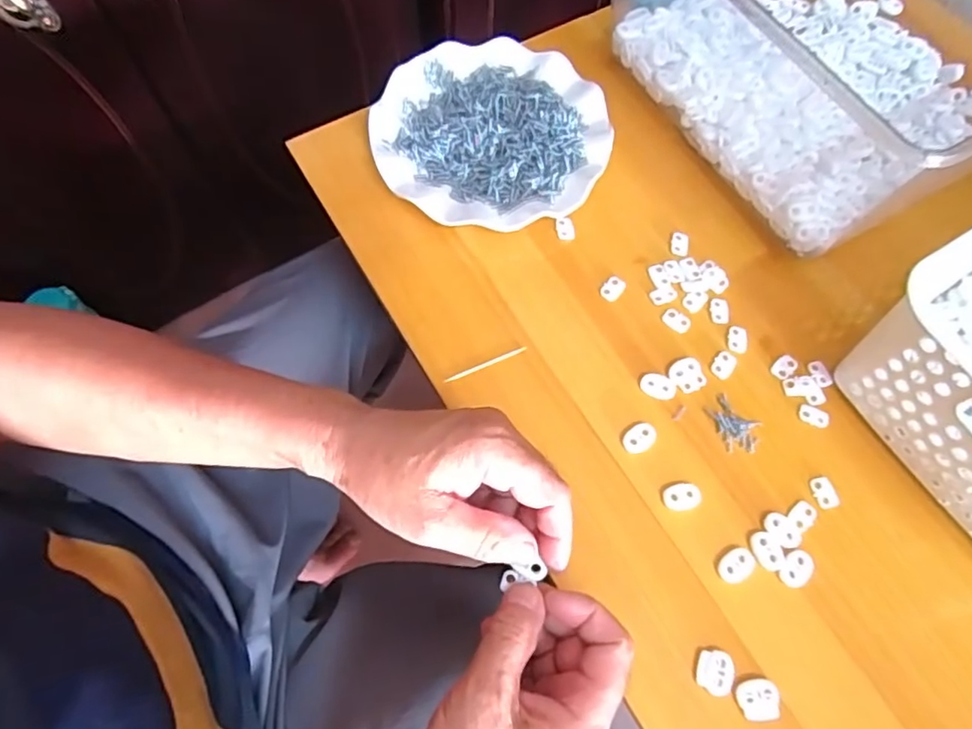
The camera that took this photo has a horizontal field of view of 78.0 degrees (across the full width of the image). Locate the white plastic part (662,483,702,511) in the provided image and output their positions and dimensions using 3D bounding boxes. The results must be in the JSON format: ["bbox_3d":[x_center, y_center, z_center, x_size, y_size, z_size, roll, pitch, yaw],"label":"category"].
[{"bbox_3d":[0.122,0.082,0.375,0.024,0.004,0.016,-7,67,-4],"label":"white plastic part"}]

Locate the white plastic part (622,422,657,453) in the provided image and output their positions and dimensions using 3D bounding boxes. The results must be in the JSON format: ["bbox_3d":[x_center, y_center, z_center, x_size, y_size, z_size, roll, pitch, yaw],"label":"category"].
[{"bbox_3d":[0.100,0.048,0.391,0.024,0.004,0.017,-30,70,-13],"label":"white plastic part"}]

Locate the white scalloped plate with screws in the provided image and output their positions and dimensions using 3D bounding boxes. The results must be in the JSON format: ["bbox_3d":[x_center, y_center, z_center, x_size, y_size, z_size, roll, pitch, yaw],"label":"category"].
[{"bbox_3d":[0.003,-0.181,0.478,0.179,0.024,0.178,0,67,-1],"label":"white scalloped plate with screws"}]

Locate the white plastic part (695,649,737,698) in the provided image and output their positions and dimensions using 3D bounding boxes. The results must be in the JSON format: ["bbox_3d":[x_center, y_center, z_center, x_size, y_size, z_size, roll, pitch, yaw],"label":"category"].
[{"bbox_3d":[0.130,0.171,0.334,0.021,0.004,0.022,21,68,8],"label":"white plastic part"}]

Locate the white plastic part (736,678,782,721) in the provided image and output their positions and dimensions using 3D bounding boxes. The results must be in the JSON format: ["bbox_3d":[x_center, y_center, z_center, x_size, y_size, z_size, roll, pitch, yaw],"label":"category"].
[{"bbox_3d":[0.151,0.184,0.330,0.023,0.004,0.020,-4,67,-3],"label":"white plastic part"}]

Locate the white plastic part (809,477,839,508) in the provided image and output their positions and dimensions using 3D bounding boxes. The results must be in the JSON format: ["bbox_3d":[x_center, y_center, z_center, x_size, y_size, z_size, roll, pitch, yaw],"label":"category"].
[{"bbox_3d":[0.214,0.081,0.379,0.014,0.004,0.019,-12,67,-6],"label":"white plastic part"}]

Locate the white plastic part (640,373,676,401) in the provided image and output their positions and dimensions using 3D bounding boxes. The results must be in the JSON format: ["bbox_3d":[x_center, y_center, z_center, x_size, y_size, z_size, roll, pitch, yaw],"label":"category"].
[{"bbox_3d":[0.116,0.015,0.406,0.023,0.004,0.016,21,68,8],"label":"white plastic part"}]

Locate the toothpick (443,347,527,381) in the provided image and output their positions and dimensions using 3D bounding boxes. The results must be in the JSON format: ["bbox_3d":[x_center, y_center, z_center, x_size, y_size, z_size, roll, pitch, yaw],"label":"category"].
[{"bbox_3d":[0.000,-0.001,0.412,0.060,0.004,0.004,-21,69,-10],"label":"toothpick"}]

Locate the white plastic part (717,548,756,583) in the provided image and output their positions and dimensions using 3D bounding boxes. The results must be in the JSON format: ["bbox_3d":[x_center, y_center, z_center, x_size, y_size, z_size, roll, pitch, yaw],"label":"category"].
[{"bbox_3d":[0.150,0.120,0.359,0.023,0.004,0.016,-28,70,-13],"label":"white plastic part"}]

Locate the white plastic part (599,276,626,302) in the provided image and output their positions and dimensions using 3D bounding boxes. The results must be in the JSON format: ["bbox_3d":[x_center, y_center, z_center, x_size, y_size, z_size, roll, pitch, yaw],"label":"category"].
[{"bbox_3d":[0.093,-0.056,0.438,0.014,0.004,0.020,37,71,14],"label":"white plastic part"}]

